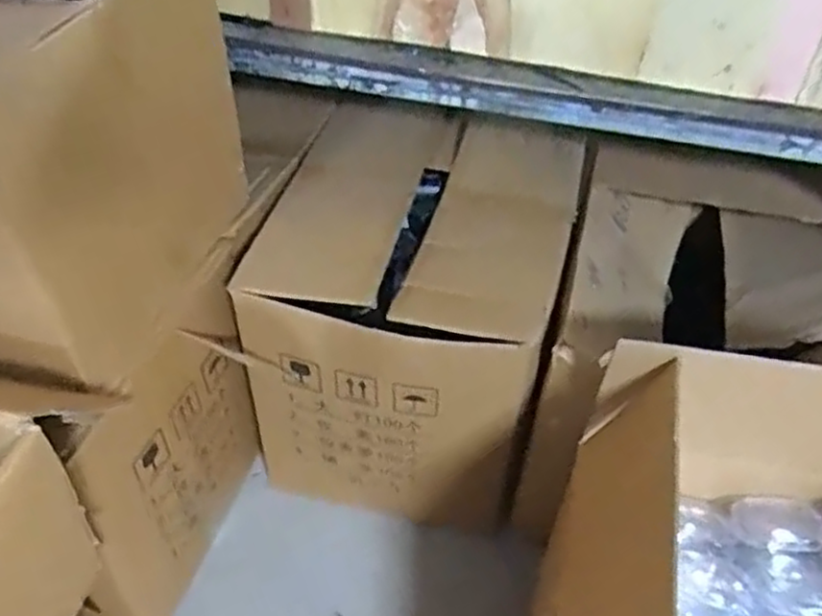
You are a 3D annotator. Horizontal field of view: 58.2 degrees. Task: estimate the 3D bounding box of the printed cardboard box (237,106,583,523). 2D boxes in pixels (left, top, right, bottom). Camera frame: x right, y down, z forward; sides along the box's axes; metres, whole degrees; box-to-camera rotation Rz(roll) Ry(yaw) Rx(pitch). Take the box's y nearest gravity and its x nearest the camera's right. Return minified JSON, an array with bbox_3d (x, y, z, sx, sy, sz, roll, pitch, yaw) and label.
[{"bbox_3d":[0.005,-0.011,1.323,0.476,0.417,0.591,12,47,10],"label":"printed cardboard box"}]

